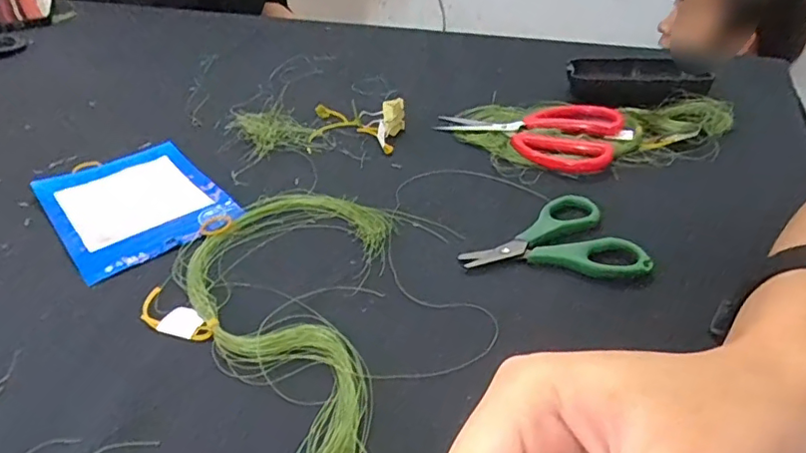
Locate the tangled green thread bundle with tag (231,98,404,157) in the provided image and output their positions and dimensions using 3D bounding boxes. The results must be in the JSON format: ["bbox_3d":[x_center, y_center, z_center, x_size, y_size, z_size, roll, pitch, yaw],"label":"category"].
[{"bbox_3d":[-0.071,-0.088,0.466,0.138,0.023,0.078,4,36,9],"label":"tangled green thread bundle with tag"}]

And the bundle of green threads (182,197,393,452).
[{"bbox_3d":[-0.068,0.046,0.289,0.111,0.006,0.216,0,36,5],"label":"bundle of green threads"}]

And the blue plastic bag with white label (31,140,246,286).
[{"bbox_3d":[-0.183,-0.018,0.392,0.101,0.008,0.140,-27,43,-30],"label":"blue plastic bag with white label"}]

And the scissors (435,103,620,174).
[{"bbox_3d":[0.095,-0.077,0.450,0.139,0.014,0.095,14,39,22],"label":"scissors"}]

